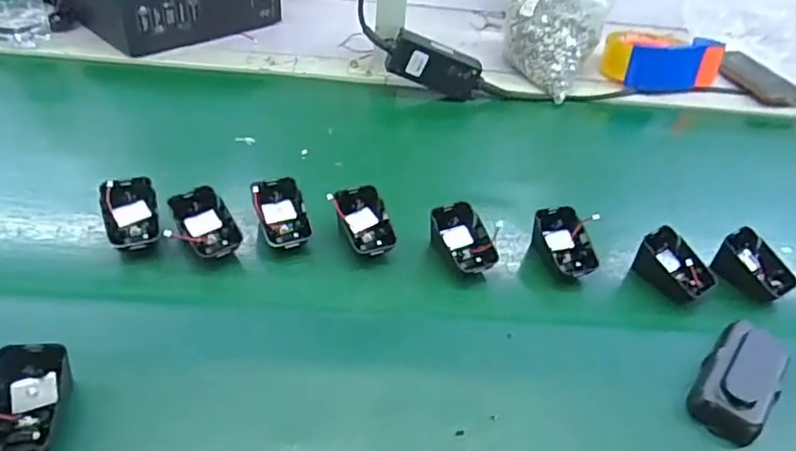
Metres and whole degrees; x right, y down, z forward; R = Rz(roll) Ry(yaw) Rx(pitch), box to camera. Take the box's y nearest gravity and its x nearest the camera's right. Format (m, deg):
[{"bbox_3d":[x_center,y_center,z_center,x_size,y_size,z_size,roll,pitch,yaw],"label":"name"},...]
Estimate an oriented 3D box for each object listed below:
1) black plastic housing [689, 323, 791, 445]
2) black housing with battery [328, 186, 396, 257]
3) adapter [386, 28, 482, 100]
[{"bbox_3d":[0.266,0.115,0.461,0.052,0.023,0.118,35,49,28],"label":"black plastic housing"},{"bbox_3d":[-0.032,-0.001,0.552,0.050,0.036,0.065,-13,45,-20],"label":"black housing with battery"},{"bbox_3d":[0.047,-0.202,0.755,0.120,0.049,0.035,18,39,-17],"label":"adapter"}]

